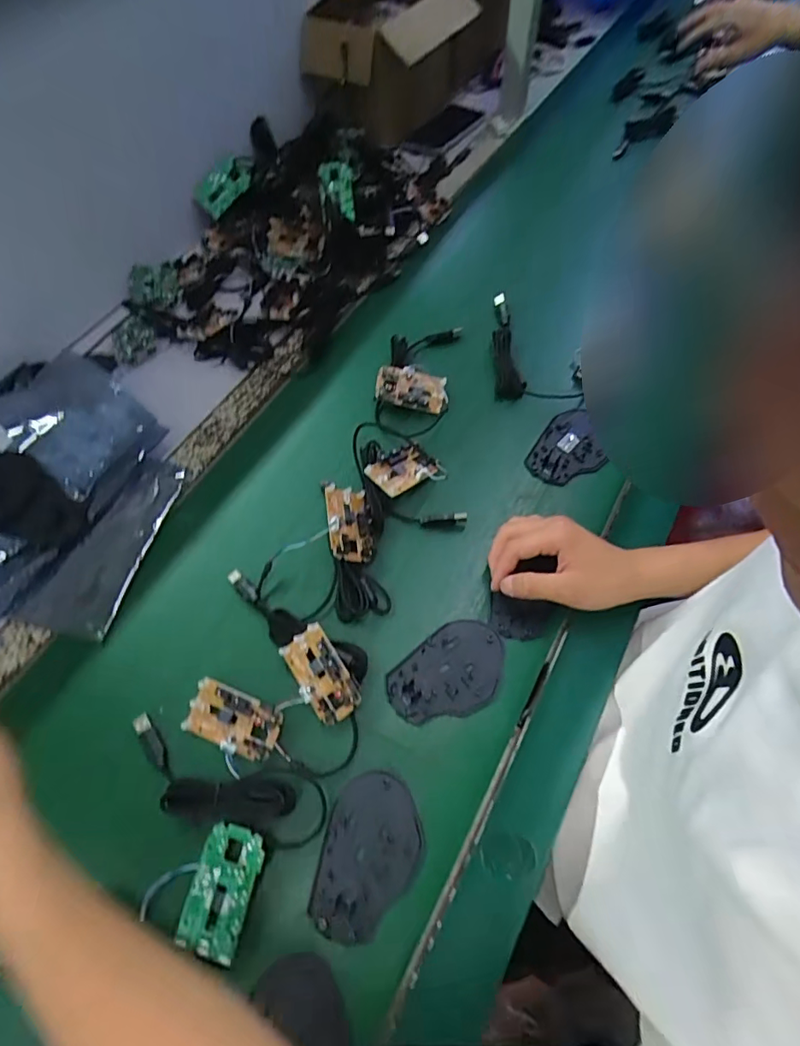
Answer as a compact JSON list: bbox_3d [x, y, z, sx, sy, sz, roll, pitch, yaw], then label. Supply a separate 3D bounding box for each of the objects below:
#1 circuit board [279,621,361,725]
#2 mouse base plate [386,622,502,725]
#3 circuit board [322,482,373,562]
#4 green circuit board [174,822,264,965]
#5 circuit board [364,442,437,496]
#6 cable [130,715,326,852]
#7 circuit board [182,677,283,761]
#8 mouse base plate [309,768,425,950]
[{"bbox_3d":[-0.069,0.131,0.445,0.044,0.010,0.080,-42,70,12],"label":"circuit board"},{"bbox_3d":[0.044,0.132,0.453,0.107,0.005,0.071,-38,67,-18],"label":"mouse base plate"},{"bbox_3d":[-0.050,-0.002,0.506,0.046,0.010,0.079,9,56,-30],"label":"circuit board"},{"bbox_3d":[-0.129,0.264,0.376,0.045,0.012,0.074,13,63,8],"label":"green circuit board"},{"bbox_3d":[0.001,-0.058,0.544,0.067,0.015,0.048,-33,66,-15],"label":"circuit board"},{"bbox_3d":[-0.145,0.207,0.409,0.173,0.015,0.056,14,63,9],"label":"cable"},{"bbox_3d":[-0.140,0.164,0.430,0.077,0.011,0.044,21,64,12],"label":"circuit board"},{"bbox_3d":[-0.023,0.250,0.390,0.071,0.004,0.108,14,63,9],"label":"mouse base plate"}]

